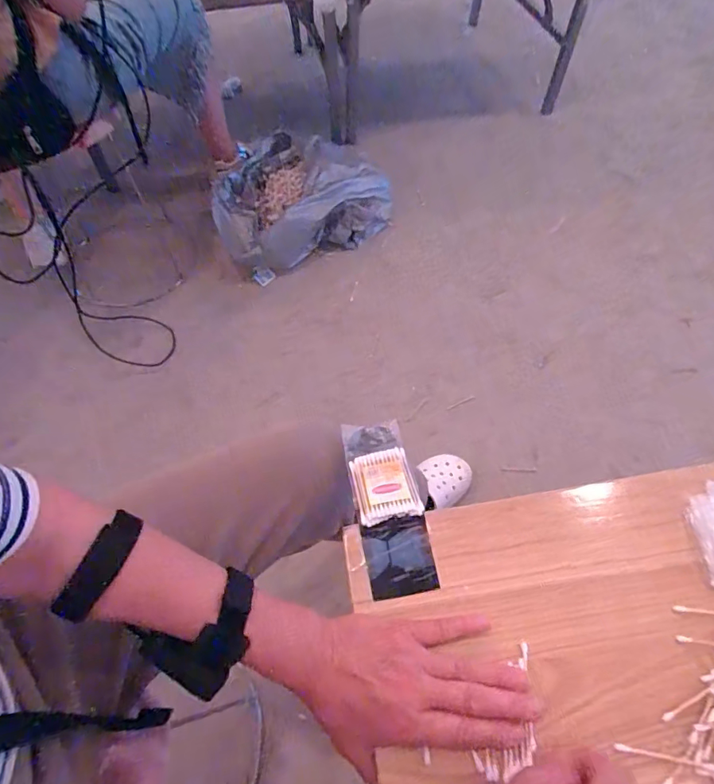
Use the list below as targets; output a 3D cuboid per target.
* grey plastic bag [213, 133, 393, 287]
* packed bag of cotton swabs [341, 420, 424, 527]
[{"bbox_3d":[-0.185,-0.588,1.386,0.496,0.158,0.442,-23,61,-13],"label":"grey plastic bag"},{"bbox_3d":[0.023,0.077,0.468,0.060,0.012,0.118,-11,44,-6],"label":"packed bag of cotton swabs"}]

